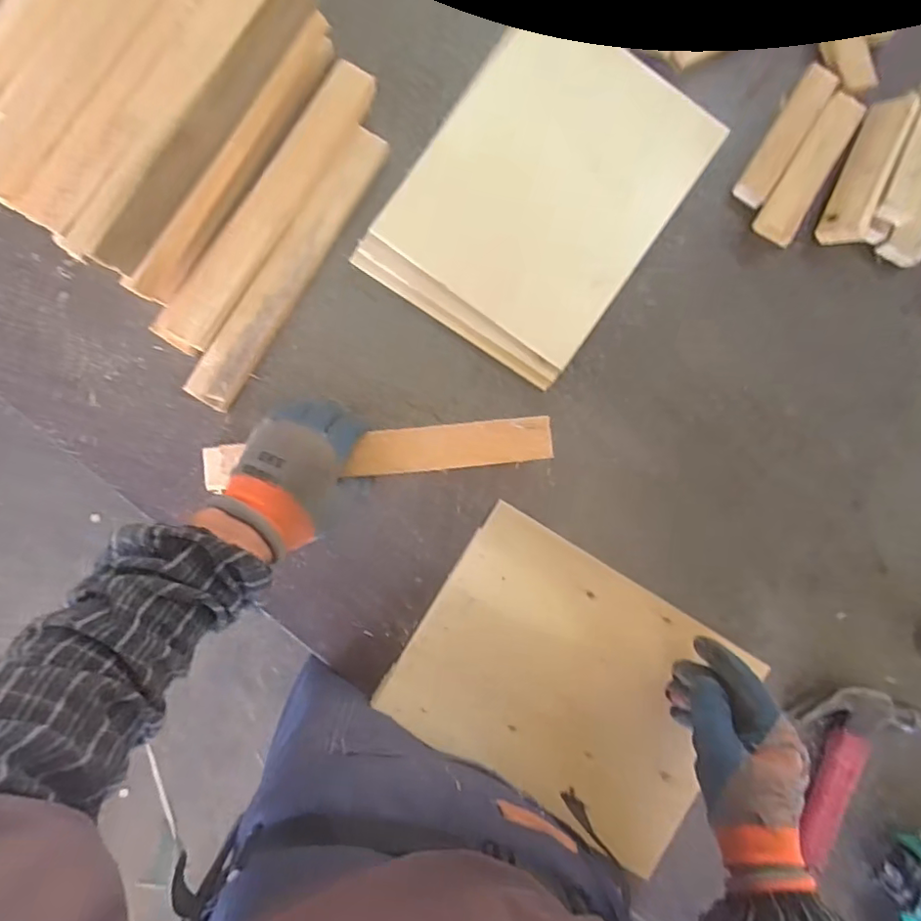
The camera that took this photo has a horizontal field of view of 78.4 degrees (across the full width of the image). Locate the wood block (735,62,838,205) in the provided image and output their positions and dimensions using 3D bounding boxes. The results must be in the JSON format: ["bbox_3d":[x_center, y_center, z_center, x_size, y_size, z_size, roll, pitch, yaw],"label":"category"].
[{"bbox_3d":[0.332,-0.332,0.575,0.032,0.017,0.160,33,87,-1],"label":"wood block"}]

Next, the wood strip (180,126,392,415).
[{"bbox_3d":[-0.160,-0.181,0.537,0.042,0.012,0.295,34,87,-25],"label":"wood strip"}]

